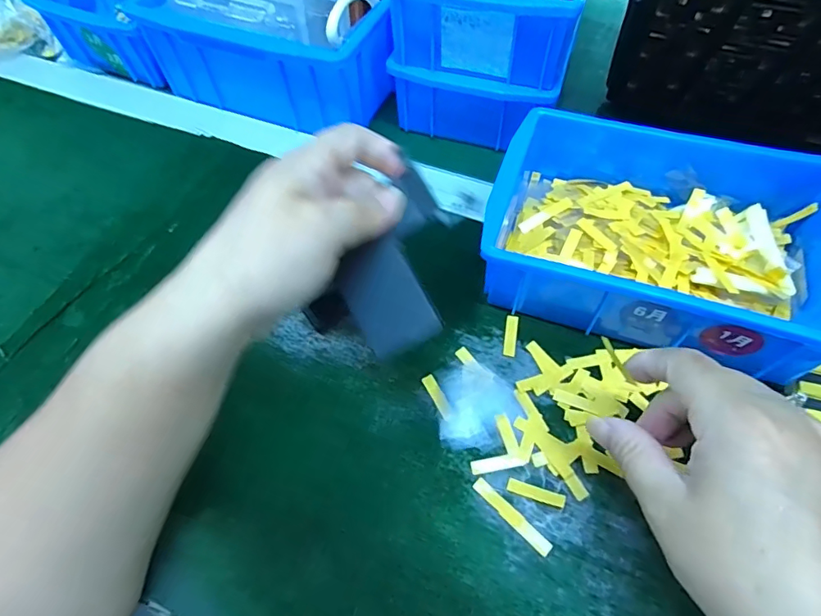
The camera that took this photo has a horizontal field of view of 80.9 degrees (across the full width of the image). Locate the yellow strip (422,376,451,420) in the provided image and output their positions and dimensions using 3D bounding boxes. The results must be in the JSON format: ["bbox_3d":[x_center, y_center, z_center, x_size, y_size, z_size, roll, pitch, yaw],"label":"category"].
[{"bbox_3d":[0.016,0.052,0.285,0.007,0.004,0.029,-25,61,-13],"label":"yellow strip"}]

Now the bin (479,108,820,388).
[{"bbox_3d":[0.156,-0.051,0.305,0.203,0.060,0.151,17,60,12],"label":"bin"}]

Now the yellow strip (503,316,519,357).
[{"bbox_3d":[0.064,0.017,0.307,0.008,0.004,0.029,10,59,7],"label":"yellow strip"}]

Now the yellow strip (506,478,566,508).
[{"bbox_3d":[0.067,0.098,0.254,0.030,0.004,0.007,16,60,11],"label":"yellow strip"}]

